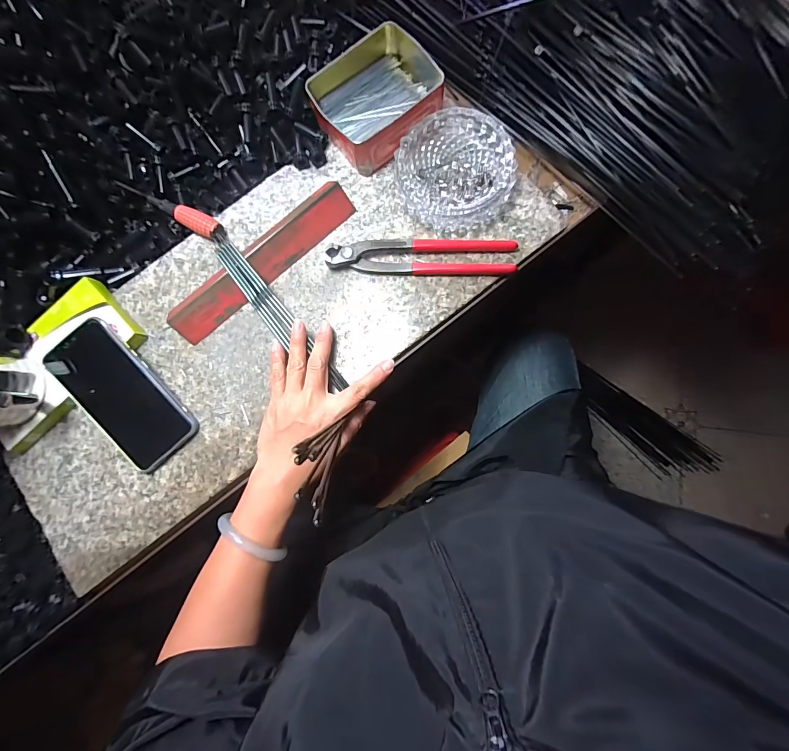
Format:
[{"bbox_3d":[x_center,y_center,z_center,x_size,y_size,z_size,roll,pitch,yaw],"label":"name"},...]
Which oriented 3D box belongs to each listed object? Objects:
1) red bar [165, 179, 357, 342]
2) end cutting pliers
[{"bbox_3d":[-0.140,-0.120,0.402,0.227,0.026,0.032,-40,81,-3],"label":"red bar"},{"bbox_3d":[0.027,-0.126,0.396,0.193,0.014,0.037,2,81,4],"label":"end cutting pliers"}]

